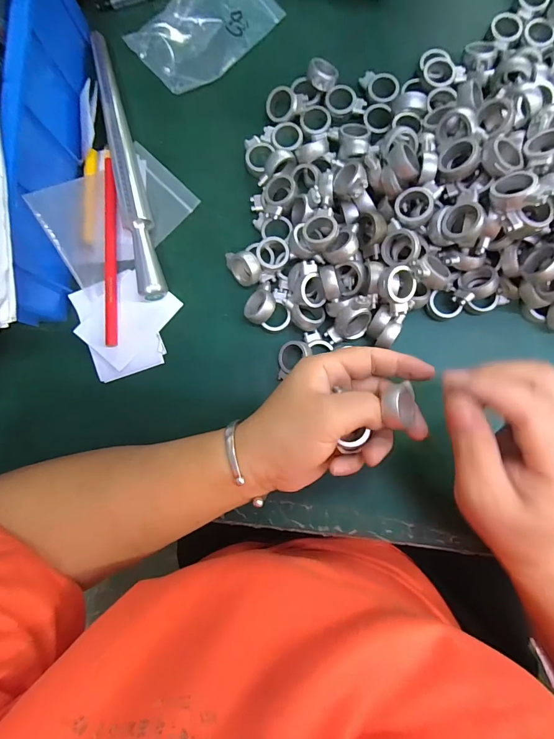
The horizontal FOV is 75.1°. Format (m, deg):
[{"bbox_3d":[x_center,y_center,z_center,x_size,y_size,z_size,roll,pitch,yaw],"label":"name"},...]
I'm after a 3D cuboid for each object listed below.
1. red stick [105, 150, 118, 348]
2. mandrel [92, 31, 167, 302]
[{"bbox_3d":[-0.135,-0.098,0.293,0.011,0.009,0.159,-2,84,2],"label":"red stick"},{"bbox_3d":[-0.122,-0.167,0.296,0.019,0.019,0.228,-13,84,1],"label":"mandrel"}]

